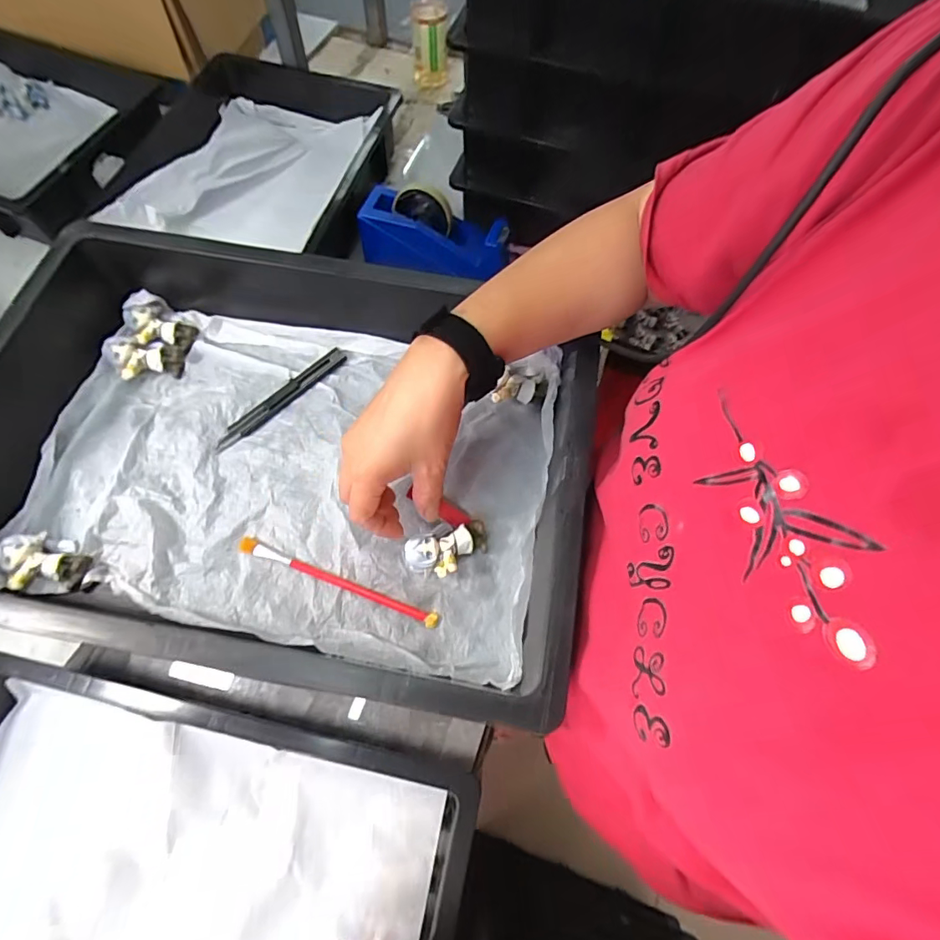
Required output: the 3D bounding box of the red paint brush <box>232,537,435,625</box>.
[{"bbox_3d":[-0.100,0.083,0.374,0.162,0.005,0.011,20,67,6],"label":"red paint brush"}]

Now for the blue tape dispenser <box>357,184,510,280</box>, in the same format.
[{"bbox_3d":[-0.043,-0.280,0.602,0.180,0.074,0.065,11,66,3],"label":"blue tape dispenser"}]

